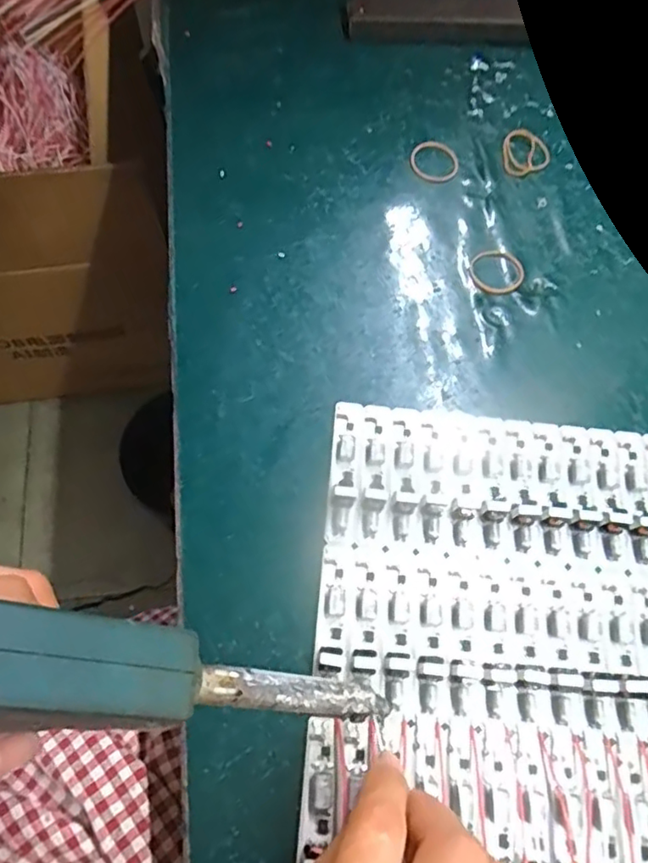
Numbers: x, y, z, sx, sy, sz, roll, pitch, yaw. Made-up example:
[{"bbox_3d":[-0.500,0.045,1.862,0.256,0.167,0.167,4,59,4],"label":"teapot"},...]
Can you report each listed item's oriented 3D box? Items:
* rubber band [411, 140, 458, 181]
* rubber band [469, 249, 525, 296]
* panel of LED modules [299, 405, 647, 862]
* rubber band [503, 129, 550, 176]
[{"bbox_3d":[0.071,-0.172,0.382,0.030,0.005,0.030,1,68,-2],"label":"rubber band"},{"bbox_3d":[0.101,-0.093,0.350,0.032,0.006,0.028,2,68,-2],"label":"rubber band"},{"bbox_3d":[0.090,0.129,0.259,0.186,0.014,0.292,5,68,-1],"label":"panel of LED modules"},{"bbox_3d":[0.131,-0.181,0.388,0.030,0.004,0.037,2,68,-2],"label":"rubber band"}]

